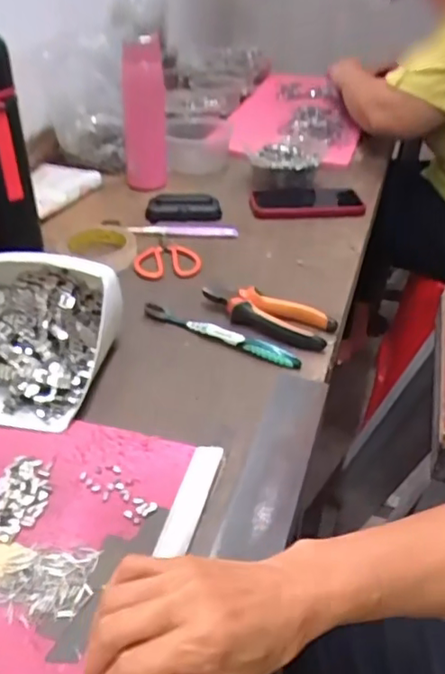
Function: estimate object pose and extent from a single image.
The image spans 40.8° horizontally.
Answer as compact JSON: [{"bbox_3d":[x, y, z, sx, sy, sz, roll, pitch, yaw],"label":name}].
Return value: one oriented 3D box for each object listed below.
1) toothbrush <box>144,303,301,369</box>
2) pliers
[{"bbox_3d":[-0.004,-0.006,0.630,0.182,0.011,0.017,20,40,24],"label":"toothbrush"},{"bbox_3d":[0.046,-0.024,0.657,0.150,0.029,0.052,20,40,24],"label":"pliers"}]

